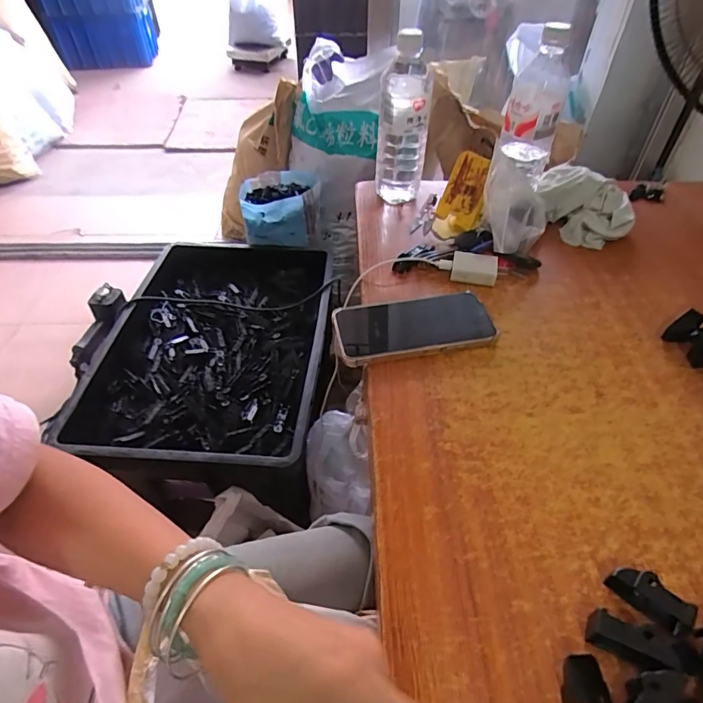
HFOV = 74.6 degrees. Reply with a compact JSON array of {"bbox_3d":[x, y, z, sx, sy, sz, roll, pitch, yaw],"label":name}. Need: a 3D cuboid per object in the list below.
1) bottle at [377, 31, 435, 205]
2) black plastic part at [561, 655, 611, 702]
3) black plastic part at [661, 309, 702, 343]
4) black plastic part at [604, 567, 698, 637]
[{"bbox_3d":[0.072,-0.310,0.641,0.066,0.218,0.068,3,45,4],"label":"bottle"},{"bbox_3d":[0.139,0.208,0.269,0.022,0.018,0.047,-1,45,0],"label":"black plastic part"},{"bbox_3d":[0.357,-0.025,0.496,0.053,0.006,0.023,-34,86,-6],"label":"black plastic part"},{"bbox_3d":[0.202,0.165,0.311,0.051,0.022,0.017,32,54,29],"label":"black plastic part"}]

